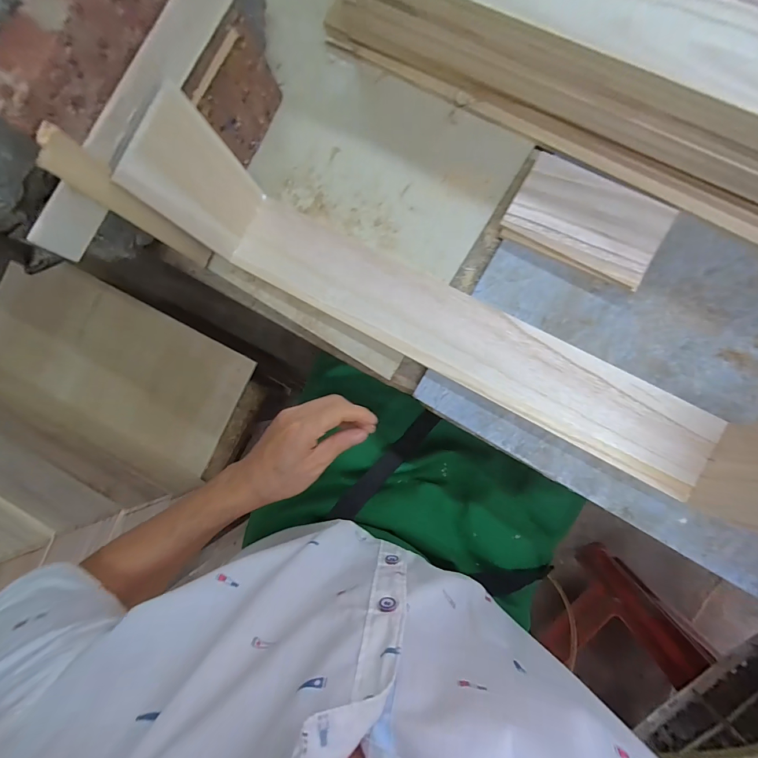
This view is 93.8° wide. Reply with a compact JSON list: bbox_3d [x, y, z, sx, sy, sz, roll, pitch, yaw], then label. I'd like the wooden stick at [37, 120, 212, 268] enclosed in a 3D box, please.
[{"bbox_3d":[-0.211,-0.148,0.327,0.020,0.191,0.027,37,90,8],"label":"wooden stick"}]

